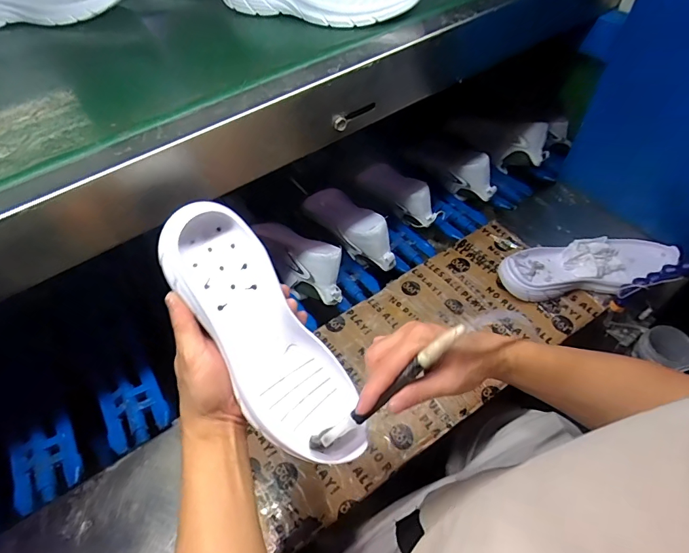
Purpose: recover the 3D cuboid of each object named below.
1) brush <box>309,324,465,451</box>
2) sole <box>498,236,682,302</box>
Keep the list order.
[{"bbox_3d":[0.036,0.107,0.373,0.175,0.016,0.016,-42,61,12],"label":"brush"},{"bbox_3d":[0.410,-0.017,0.688,0.276,0.040,0.092,-7,58,-2],"label":"sole"}]

